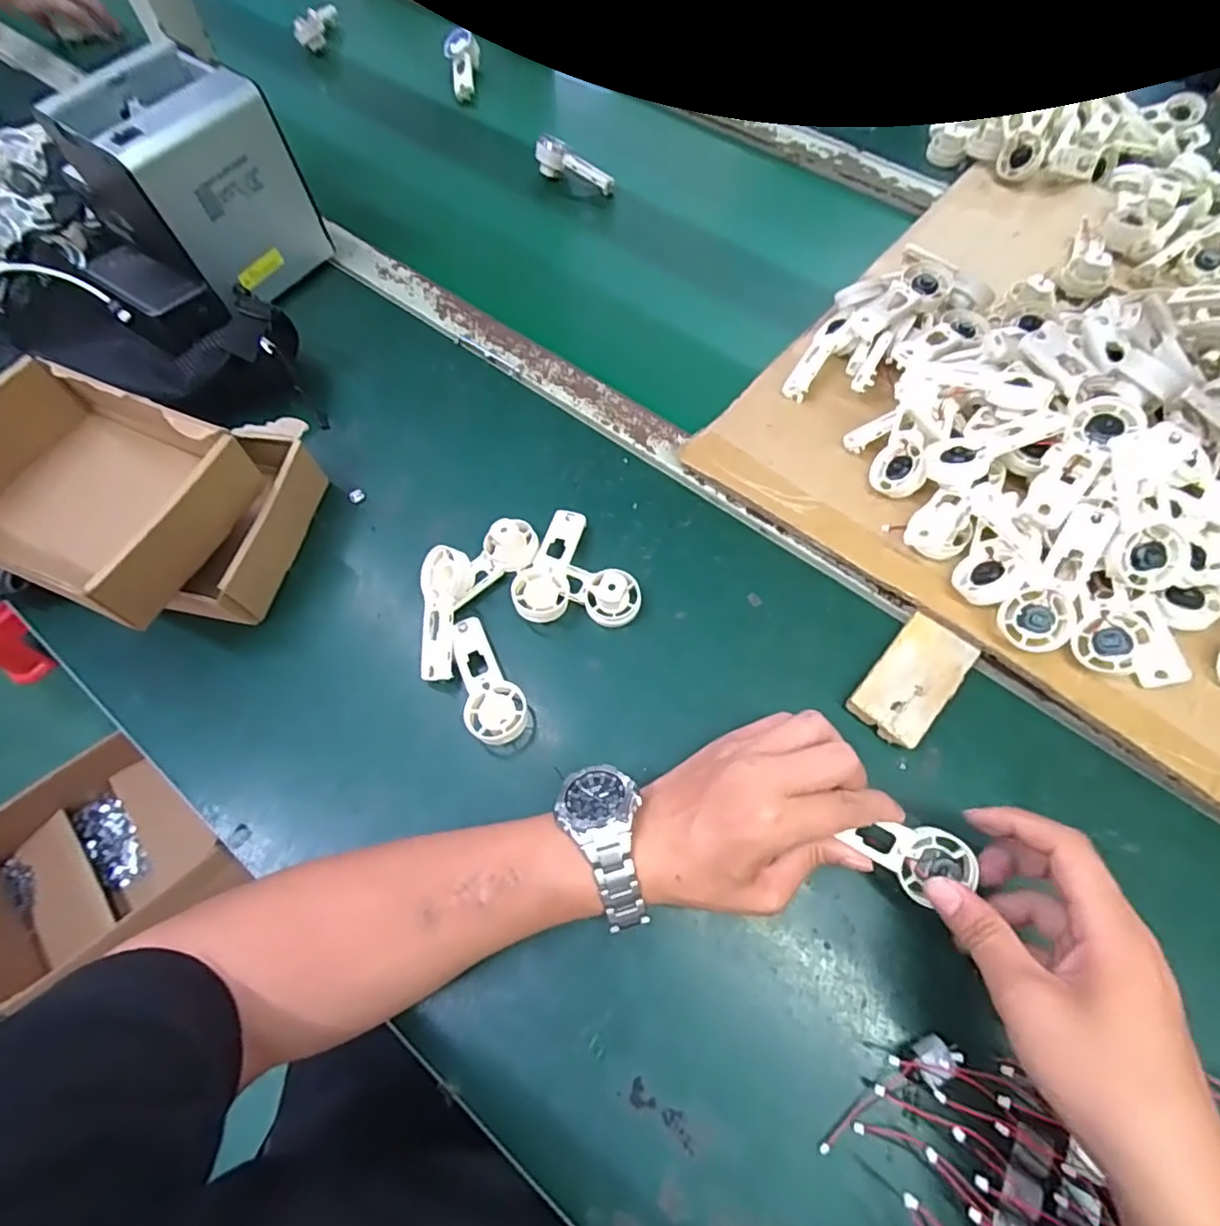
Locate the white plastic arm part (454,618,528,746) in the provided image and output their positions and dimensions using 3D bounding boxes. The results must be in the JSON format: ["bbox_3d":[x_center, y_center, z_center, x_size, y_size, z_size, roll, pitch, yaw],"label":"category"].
[{"bbox_3d":[-0.085,0.047,0.417,0.038,0.027,0.093,-23,67,-10],"label":"white plastic arm part"}]

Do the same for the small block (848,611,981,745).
[{"bbox_3d":[0.204,0.045,0.412,0.048,0.016,0.090,40,71,17],"label":"small block"}]

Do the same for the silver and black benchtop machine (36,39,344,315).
[{"bbox_3d":[-0.365,-0.377,0.548,0.142,0.146,0.133,35,70,15],"label":"silver and black benchtop machine"}]

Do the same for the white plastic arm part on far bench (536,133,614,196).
[{"bbox_3d":[-0.038,-0.492,0.673,0.089,0.040,0.025,25,67,11],"label":"white plastic arm part on far bench"}]

